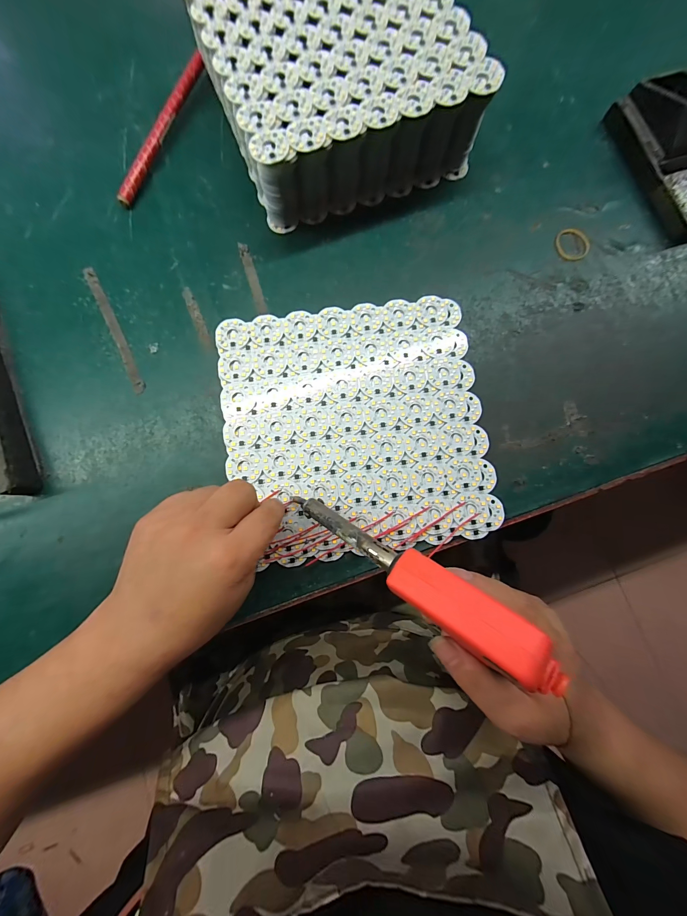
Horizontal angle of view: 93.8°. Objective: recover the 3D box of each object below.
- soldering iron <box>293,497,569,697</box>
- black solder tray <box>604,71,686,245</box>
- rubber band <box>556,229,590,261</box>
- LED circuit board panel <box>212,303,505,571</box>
[{"bbox_3d":[0.038,0.069,0.197,0.171,0.025,0.026,27,79,35],"label":"soldering iron"},{"bbox_3d":[0.337,-0.297,0.309,0.089,0.043,0.162,-15,80,-3],"label":"black solder tray"},{"bbox_3d":[0.223,-0.208,0.313,0.033,0.004,0.034,0,80,0],"label":"rubber band"},{"bbox_3d":[0.010,-0.030,0.282,0.219,0.005,0.216,-7,80,-2],"label":"LED circuit board panel"}]

